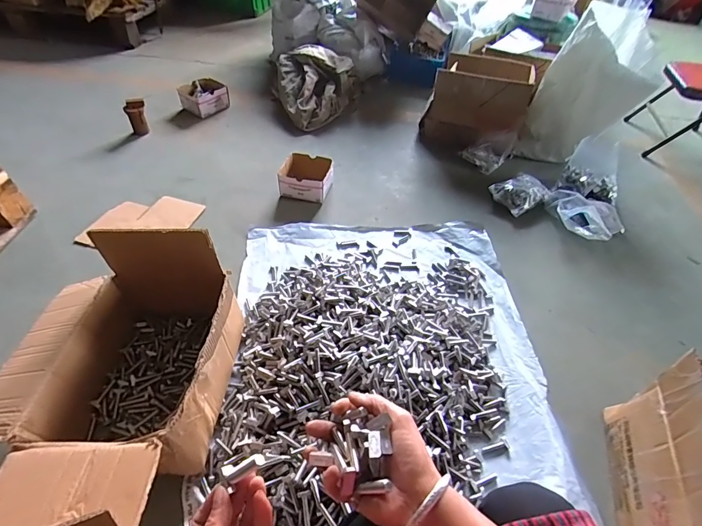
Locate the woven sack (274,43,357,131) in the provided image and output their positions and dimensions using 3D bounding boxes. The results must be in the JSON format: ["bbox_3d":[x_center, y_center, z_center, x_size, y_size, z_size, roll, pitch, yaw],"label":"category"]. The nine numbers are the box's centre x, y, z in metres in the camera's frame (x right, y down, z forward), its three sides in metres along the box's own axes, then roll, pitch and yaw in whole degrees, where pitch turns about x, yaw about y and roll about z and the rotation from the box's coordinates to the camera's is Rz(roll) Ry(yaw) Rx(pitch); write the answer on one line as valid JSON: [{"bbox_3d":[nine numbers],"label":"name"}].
[{"bbox_3d":[-0.138,-0.737,1.573,0.341,0.192,0.375,0,47,-6],"label":"woven sack"}]

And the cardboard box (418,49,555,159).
[{"bbox_3d":[0.497,-0.620,1.460,0.361,0.284,0.366,24,49,18],"label":"cardboard box"}]

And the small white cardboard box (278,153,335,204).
[{"bbox_3d":[-0.147,-0.279,1.233,0.156,0.084,0.143,14,47,9],"label":"small white cardboard box"}]

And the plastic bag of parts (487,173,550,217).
[{"bbox_3d":[0.546,-0.228,1.221,0.164,0.068,0.133,-26,54,-27],"label":"plastic bag of parts"}]

